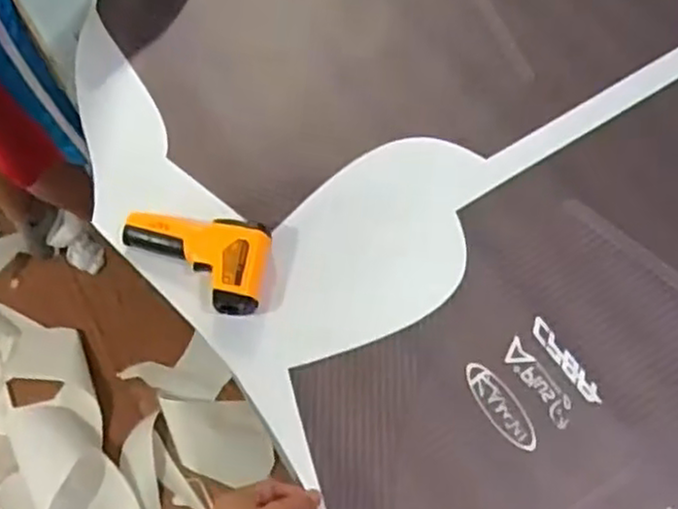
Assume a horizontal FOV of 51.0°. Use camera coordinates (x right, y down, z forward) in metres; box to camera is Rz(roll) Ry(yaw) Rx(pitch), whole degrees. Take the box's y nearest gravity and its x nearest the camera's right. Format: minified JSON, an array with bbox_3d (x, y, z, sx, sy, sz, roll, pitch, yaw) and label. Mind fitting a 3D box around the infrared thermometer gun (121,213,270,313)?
[{"bbox_3d":[-0.138,0.009,0.676,0.140,0.030,0.091,3,65,6],"label":"infrared thermometer gun"}]

